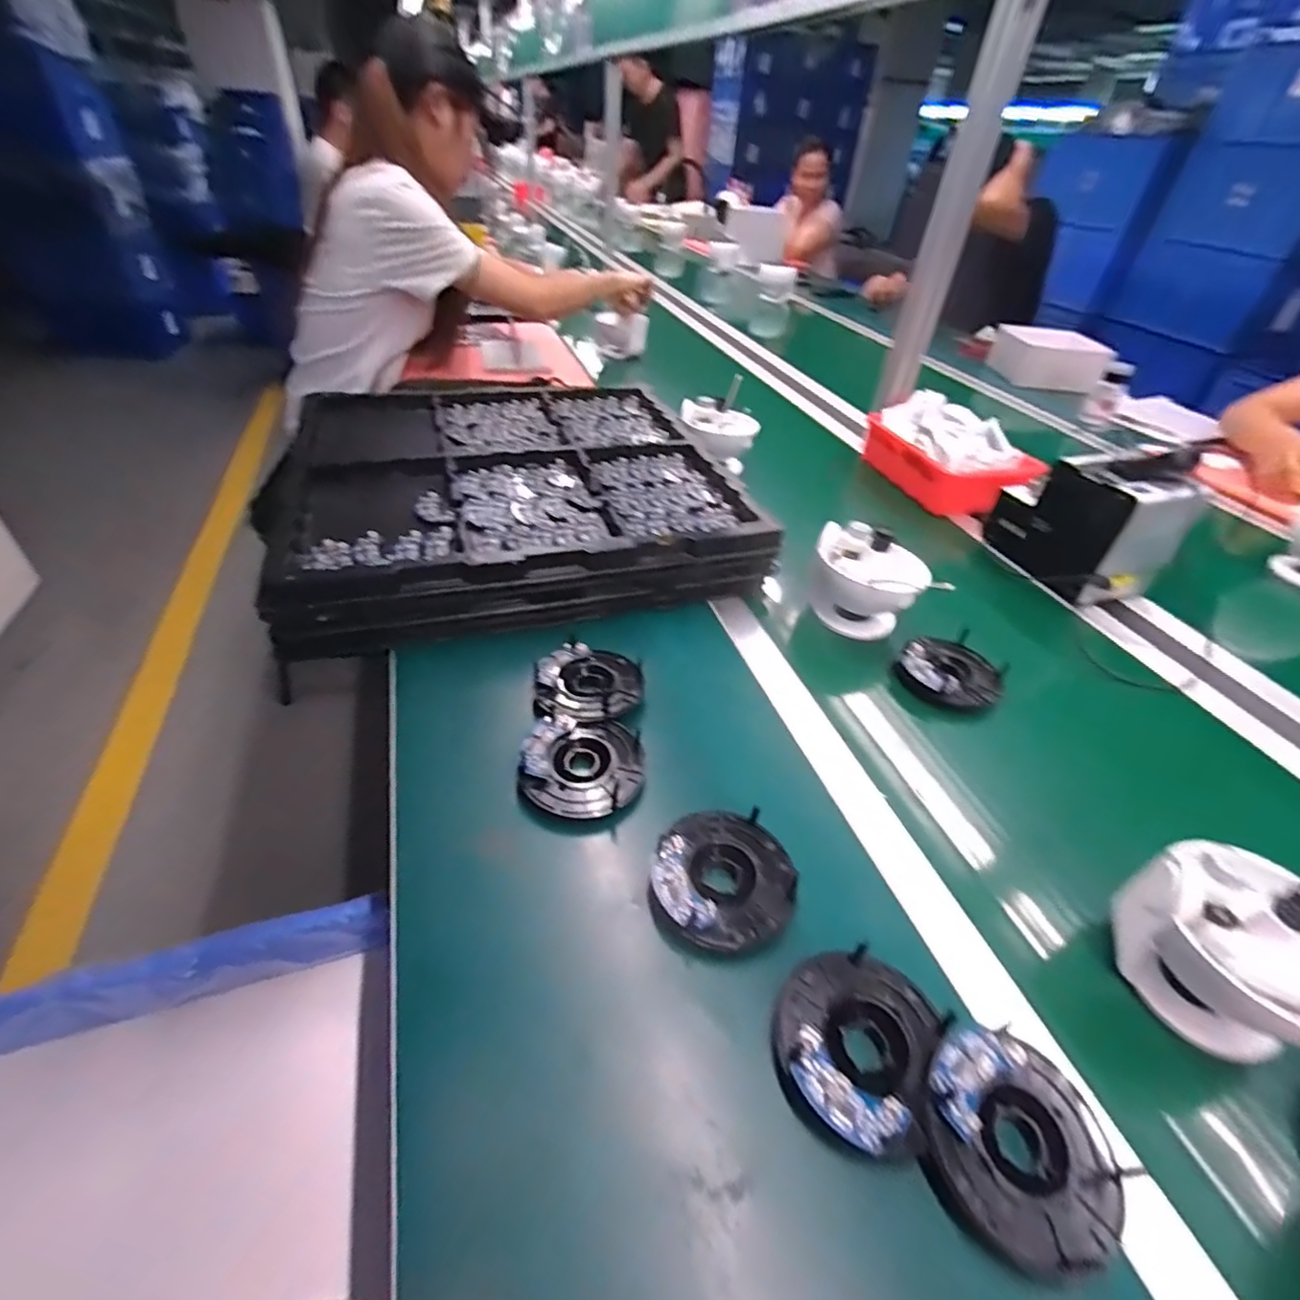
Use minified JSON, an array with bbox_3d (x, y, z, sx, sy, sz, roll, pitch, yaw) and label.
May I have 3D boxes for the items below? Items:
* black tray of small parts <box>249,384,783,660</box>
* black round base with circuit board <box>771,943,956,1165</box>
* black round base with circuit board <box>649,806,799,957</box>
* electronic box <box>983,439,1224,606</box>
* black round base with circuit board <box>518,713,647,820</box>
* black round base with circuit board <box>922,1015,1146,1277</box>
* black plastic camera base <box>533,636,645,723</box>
[{"bbox_3d":[-0.175,-0.216,0.791,0.515,0.097,0.485,-8,44,-17],"label":"black tray of small parts"},{"bbox_3d":[0.121,0.232,0.355,0.089,0.026,0.105,22,43,16],"label":"black round base with circuit board"},{"bbox_3d":[0.054,0.160,0.430,0.097,0.026,0.102,4,41,-4],"label":"black round base with circuit board"},{"bbox_3d":[0.558,-0.180,0.766,0.118,0.164,0.177,-10,44,-19],"label":"electronic box"},{"bbox_3d":[-0.053,0.090,0.496,0.096,0.025,0.092,4,41,-4],"label":"black round base with circuit board"},{"bbox_3d":[0.200,0.263,0.324,0.099,0.027,0.098,4,41,-4],"label":"black round base with circuit board"},{"bbox_3d":[-0.057,0.032,0.569,0.098,0.024,0.092,1,42,-7],"label":"black plastic camera base"}]

